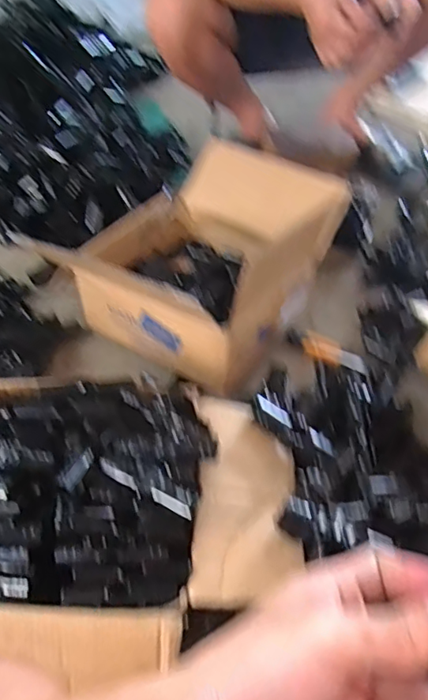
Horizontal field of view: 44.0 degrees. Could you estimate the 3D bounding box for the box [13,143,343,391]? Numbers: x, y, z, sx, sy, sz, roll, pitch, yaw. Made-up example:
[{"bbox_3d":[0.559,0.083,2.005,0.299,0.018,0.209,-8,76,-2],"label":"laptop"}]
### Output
[{"bbox_3d":[-0.024,-0.170,0.941,0.366,0.248,0.396,31,58,19],"label":"box"}]

